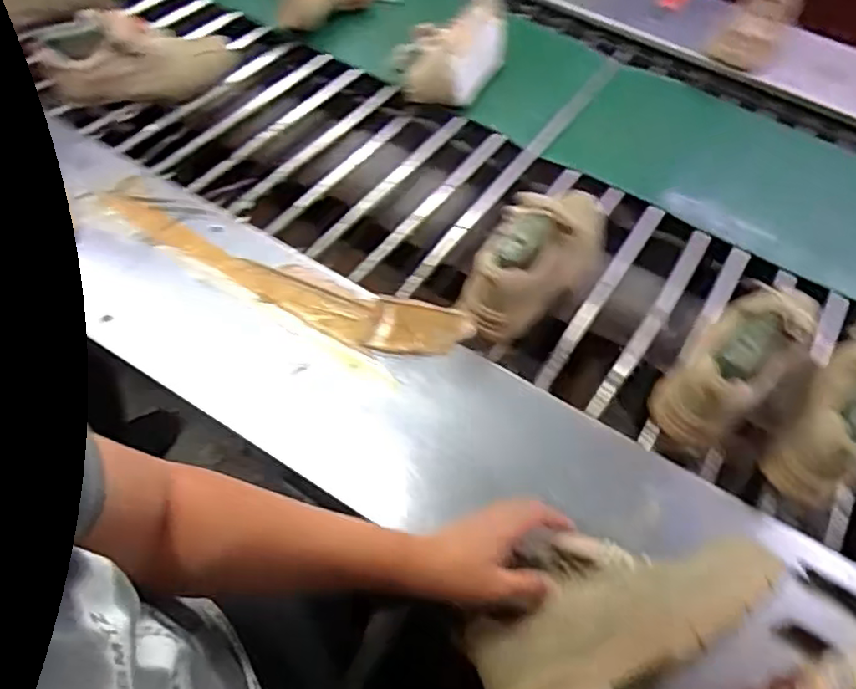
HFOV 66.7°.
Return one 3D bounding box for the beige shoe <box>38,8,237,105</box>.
[{"bbox_3d":[-0.453,-0.456,1.037,0.284,0.121,0.087,-23,59,-18],"label":"beige shoe"}]

